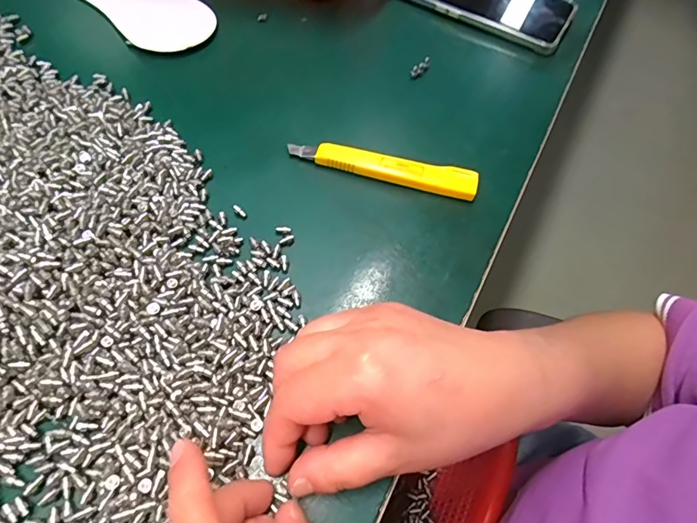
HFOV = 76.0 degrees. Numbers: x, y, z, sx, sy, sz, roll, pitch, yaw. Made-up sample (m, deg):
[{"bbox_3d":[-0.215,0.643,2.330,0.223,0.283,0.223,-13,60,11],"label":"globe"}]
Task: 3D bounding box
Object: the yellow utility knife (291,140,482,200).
[{"bbox_3d":[0.024,-0.068,0.315,0.131,0.013,0.020,15,61,4],"label":"yellow utility knife"}]

